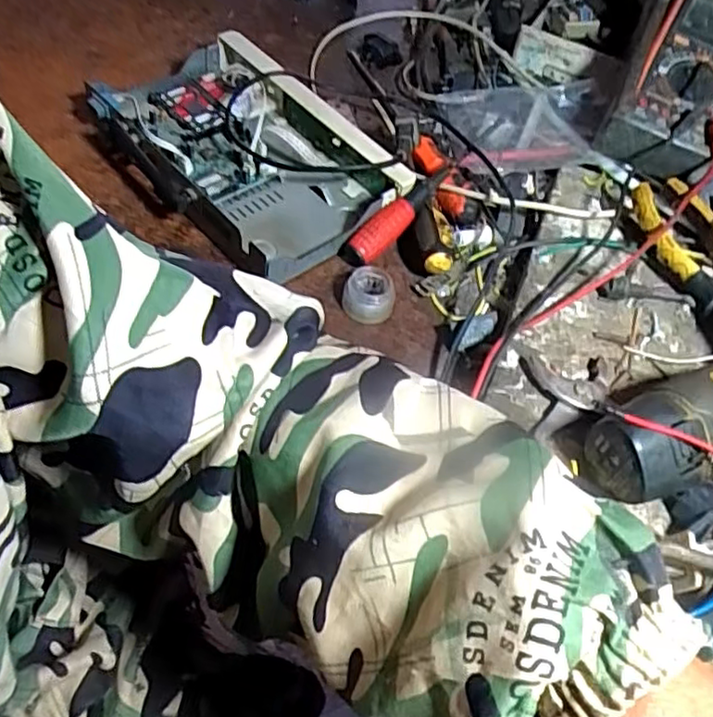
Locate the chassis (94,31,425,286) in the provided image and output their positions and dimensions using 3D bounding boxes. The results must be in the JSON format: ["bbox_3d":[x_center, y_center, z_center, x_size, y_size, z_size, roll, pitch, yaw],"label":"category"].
[{"bbox_3d":[-0.085,-0.153,0.492,0.147,0.059,0.215,-35,59,-29],"label":"chassis"}]

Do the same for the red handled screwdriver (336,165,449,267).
[{"bbox_3d":[0.031,-0.105,0.473,0.024,0.017,0.106,39,74,24],"label":"red handled screwdriver"}]

